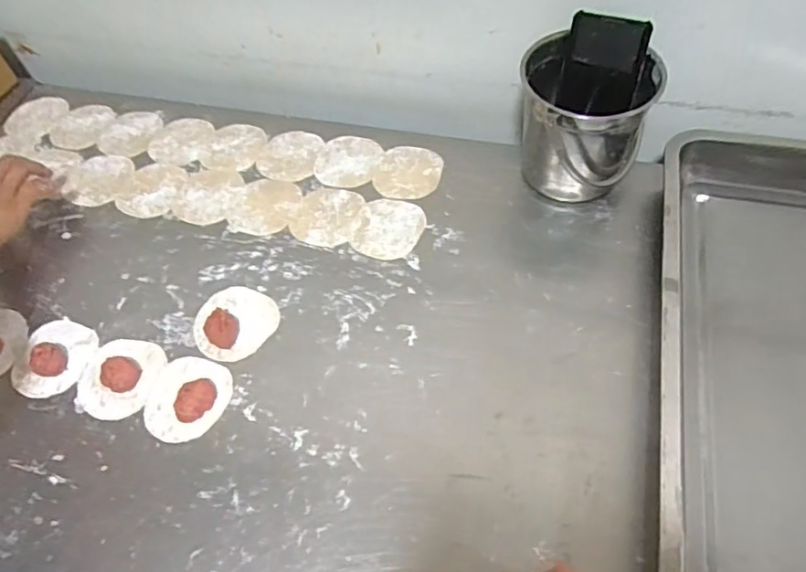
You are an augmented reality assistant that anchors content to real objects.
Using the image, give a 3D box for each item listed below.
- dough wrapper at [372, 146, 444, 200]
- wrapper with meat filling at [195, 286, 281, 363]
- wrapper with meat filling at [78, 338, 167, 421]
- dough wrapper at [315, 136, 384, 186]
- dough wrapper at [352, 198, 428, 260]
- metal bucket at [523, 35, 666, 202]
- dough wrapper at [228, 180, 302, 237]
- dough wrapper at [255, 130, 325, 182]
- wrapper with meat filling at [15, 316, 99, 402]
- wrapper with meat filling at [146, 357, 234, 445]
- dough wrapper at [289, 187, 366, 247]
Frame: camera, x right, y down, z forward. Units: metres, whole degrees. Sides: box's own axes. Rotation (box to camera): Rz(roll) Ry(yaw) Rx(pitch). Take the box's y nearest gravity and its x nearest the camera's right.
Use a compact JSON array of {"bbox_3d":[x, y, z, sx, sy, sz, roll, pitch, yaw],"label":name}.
[{"bbox_3d":[0.006,-0.135,0.694,0.074,0.004,0.081,-2,58,3],"label":"dough wrapper"},{"bbox_3d":[-0.175,0.032,0.600,0.082,0.021,0.080,-2,58,3],"label":"wrapper with meat filling"},{"bbox_3d":[-0.280,0.086,0.577,0.076,0.019,0.082,12,60,12],"label":"wrapper with meat filling"},{"bbox_3d":[-0.066,-0.151,0.712,0.075,0.004,0.082,-2,58,3],"label":"dough wrapper"},{"bbox_3d":[-0.016,-0.064,0.651,0.072,0.004,0.080,17,61,15],"label":"dough wrapper"},{"bbox_3d":[0.188,-0.176,0.631,0.123,0.131,0.118,-2,58,3],"label":"metal bucket"},{"bbox_3d":[-0.159,-0.093,0.681,0.074,0.004,0.080,15,60,14],"label":"dough wrapper"},{"bbox_3d":[-0.139,-0.162,0.723,0.073,0.004,0.081,8,59,10],"label":"dough wrapper"},{"bbox_3d":[-0.357,0.068,0.595,0.075,0.026,0.084,14,60,13],"label":"wrapper with meat filling"},{"bbox_3d":[-0.205,0.105,0.560,0.075,0.016,0.083,13,60,13],"label":"wrapper with meat filling"},{"bbox_3d":[-0.086,-0.079,0.669,0.074,0.004,0.078,12,60,12],"label":"dough wrapper"}]

